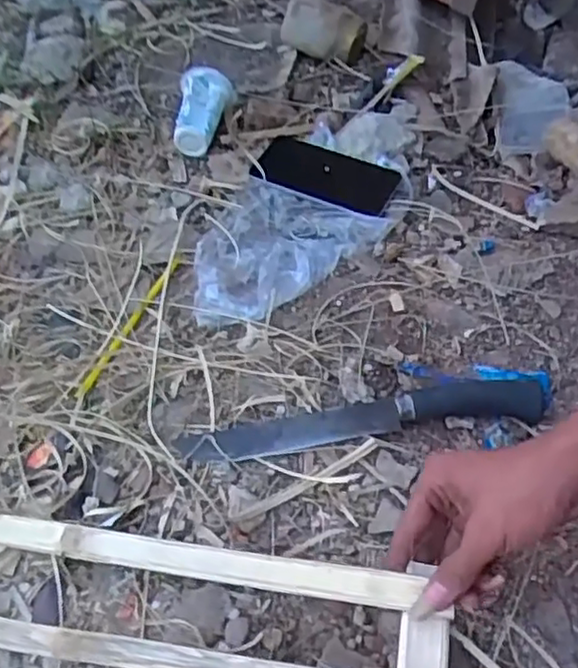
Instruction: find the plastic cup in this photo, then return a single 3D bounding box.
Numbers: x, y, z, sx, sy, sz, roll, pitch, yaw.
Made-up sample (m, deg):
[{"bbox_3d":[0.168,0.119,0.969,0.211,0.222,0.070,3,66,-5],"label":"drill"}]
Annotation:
[{"bbox_3d":[-0.107,-0.272,0.831,0.061,0.060,0.101,5,49,9],"label":"plastic cup"}]

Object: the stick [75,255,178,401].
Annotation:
[{"bbox_3d":[-0.153,-0.011,0.663,0.012,0.008,0.191,14,51,16],"label":"stick"}]

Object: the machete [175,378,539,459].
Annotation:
[{"bbox_3d":[0.058,0.066,0.558,0.297,0.019,0.043,-7,49,-2],"label":"machete"}]

